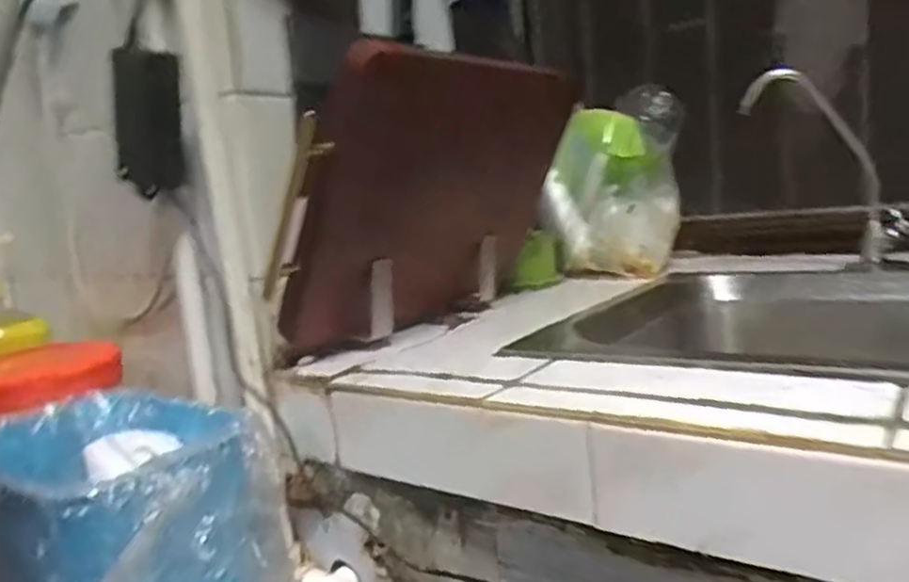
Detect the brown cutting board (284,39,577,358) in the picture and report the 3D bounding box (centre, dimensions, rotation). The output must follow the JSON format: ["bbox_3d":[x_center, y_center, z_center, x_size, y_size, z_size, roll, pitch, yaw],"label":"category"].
[{"bbox_3d":[-0.002,-0.081,0.629,0.016,0.245,0.320,30,26,31],"label":"brown cutting board"}]

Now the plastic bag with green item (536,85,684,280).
[{"bbox_3d":[0.200,-0.136,0.889,0.145,0.214,0.115,1,10,39],"label":"plastic bag with green item"}]

